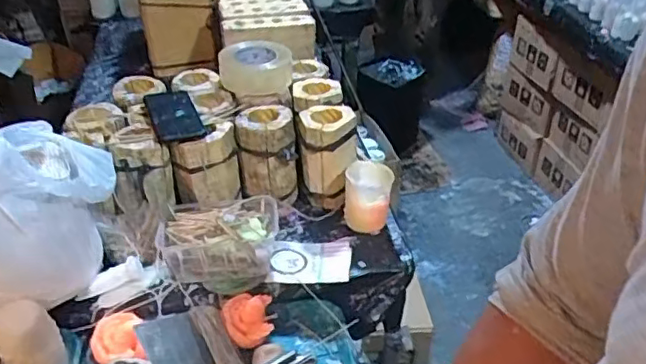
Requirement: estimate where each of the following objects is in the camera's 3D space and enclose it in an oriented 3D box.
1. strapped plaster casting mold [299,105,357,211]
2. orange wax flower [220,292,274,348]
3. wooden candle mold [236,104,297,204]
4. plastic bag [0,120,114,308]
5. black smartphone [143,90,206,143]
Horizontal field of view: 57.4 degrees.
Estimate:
[{"bbox_3d":[0.011,-0.043,1.003,0.095,0.160,0.109,-5,31,2],"label":"strapped plaster casting mold"},{"bbox_3d":[-0.100,0.183,0.791,0.063,0.033,0.061,-7,35,-11],"label":"orange wax flower"},{"bbox_3d":[-0.093,-0.048,0.981,0.092,0.129,0.094,-4,35,-7],"label":"wooden candle mold"},{"bbox_3d":[-0.381,0.050,0.726,0.142,0.197,0.248,20,39,25],"label":"plastic bag"},{"bbox_3d":[-0.239,-0.113,0.934,0.073,0.014,0.158,-12,37,-18],"label":"black smartphone"}]

